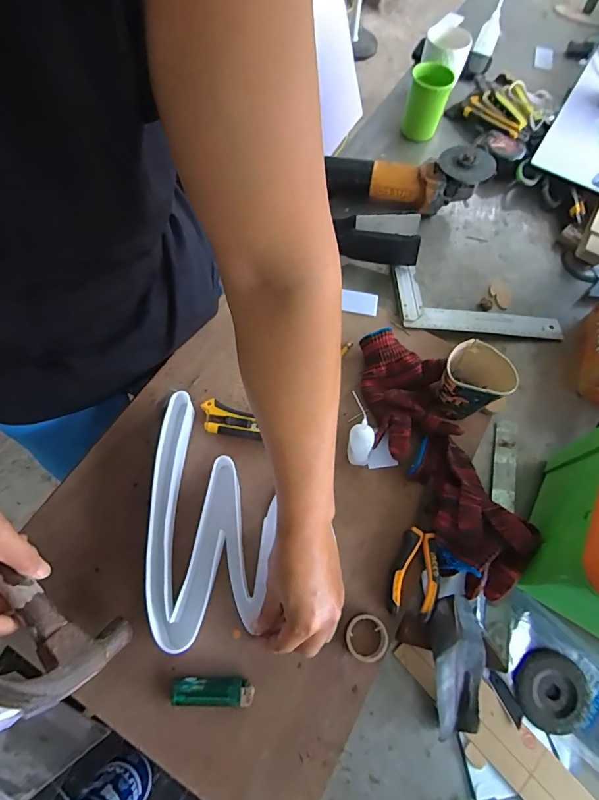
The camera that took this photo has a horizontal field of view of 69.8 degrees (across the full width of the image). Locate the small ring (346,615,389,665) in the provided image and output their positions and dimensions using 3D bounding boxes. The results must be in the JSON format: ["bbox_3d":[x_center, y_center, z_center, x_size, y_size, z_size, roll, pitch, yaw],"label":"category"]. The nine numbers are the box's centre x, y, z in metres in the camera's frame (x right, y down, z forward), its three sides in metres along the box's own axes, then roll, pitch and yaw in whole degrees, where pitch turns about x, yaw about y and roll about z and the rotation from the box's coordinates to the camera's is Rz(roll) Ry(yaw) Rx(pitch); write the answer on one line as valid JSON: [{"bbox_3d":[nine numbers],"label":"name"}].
[{"bbox_3d":[0.072,0.255,0.461,0.045,0.015,0.046,0,65,-1],"label":"small ring"}]

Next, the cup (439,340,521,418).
[{"bbox_3d":[0.213,-0.018,0.544,0.069,0.085,0.079,-38,71,-17],"label":"cup"}]

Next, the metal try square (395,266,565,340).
[{"bbox_3d":[0.275,-0.147,0.667,0.256,0.032,0.111,4,65,1],"label":"metal try square"}]

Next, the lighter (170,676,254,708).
[{"bbox_3d":[-0.089,0.296,0.435,0.082,0.010,0.024,2,65,0],"label":"lighter"}]

